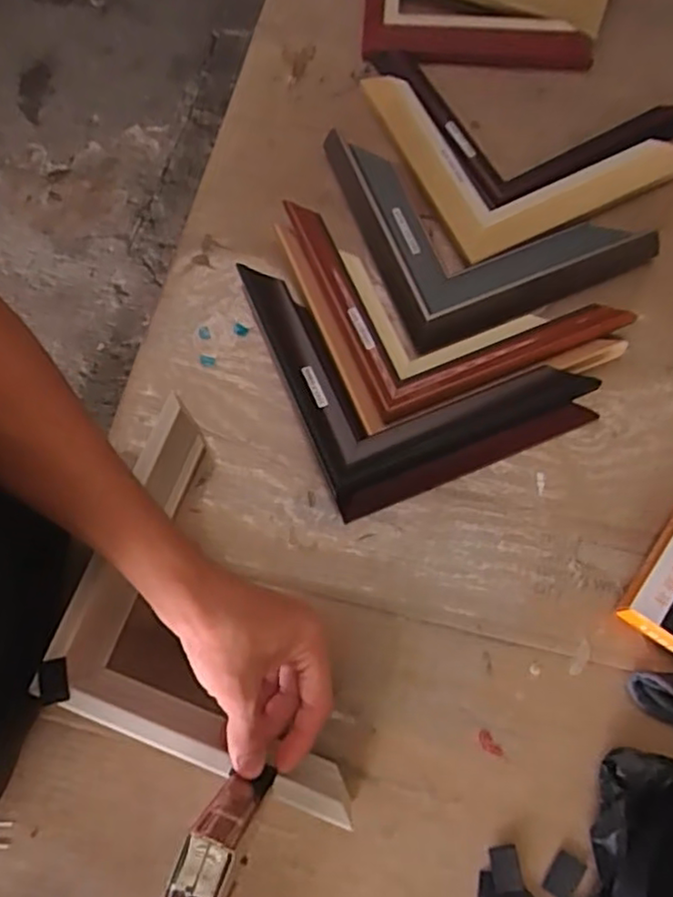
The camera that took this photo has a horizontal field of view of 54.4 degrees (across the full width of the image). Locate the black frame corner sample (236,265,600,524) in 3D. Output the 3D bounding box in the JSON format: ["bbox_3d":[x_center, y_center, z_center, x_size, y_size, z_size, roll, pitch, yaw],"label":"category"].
[{"bbox_3d":[0.057,-0.080,0.483,0.200,0.041,0.209,-21,73,-6],"label":"black frame corner sample"}]

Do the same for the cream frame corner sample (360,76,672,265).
[{"bbox_3d":[0.147,-0.270,0.539,0.193,0.015,0.207,-27,73,-7],"label":"cream frame corner sample"}]

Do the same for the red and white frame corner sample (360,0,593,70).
[{"bbox_3d":[0.127,-0.422,0.584,0.200,0.027,0.168,3,72,3],"label":"red and white frame corner sample"}]

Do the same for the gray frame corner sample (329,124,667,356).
[{"bbox_3d":[0.115,-0.193,0.526,0.200,0.036,0.199,-21,72,-5],"label":"gray frame corner sample"}]

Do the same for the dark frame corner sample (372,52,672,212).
[{"bbox_3d":[0.150,-0.253,0.534,0.264,0.015,0.136,16,73,7],"label":"dark frame corner sample"}]

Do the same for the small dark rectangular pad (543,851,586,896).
[{"bbox_3d":[0.138,0.258,0.394,0.018,0.004,0.024,30,75,9],"label":"small dark rectangular pad"}]

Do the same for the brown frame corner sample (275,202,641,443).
[{"bbox_3d":[0.084,-0.123,0.506,0.211,0.029,0.194,-18,73,-6],"label":"brown frame corner sample"}]

